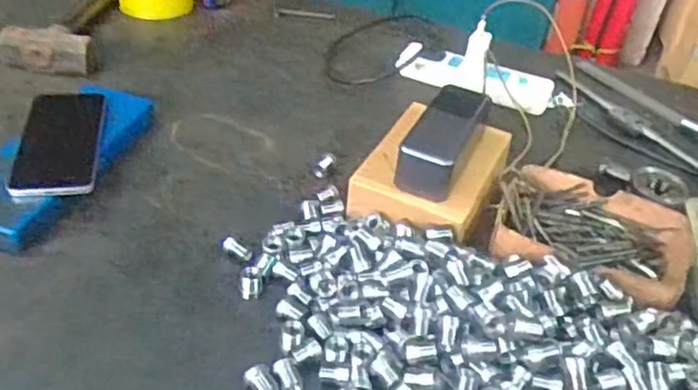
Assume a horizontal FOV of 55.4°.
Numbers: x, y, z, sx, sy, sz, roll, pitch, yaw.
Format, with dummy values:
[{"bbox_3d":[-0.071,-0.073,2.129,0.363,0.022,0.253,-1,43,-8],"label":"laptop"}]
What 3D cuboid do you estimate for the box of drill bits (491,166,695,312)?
[{"bbox_3d":[0.231,0.043,0.637,0.182,0.048,0.141,16,40,14],"label":"box of drill bits"}]

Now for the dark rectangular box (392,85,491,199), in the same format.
[{"bbox_3d":[0.093,-0.055,0.657,0.051,0.054,0.142,19,40,16],"label":"dark rectangular box"}]

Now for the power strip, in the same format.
[{"bbox_3d":[0.166,-0.160,0.890,0.210,0.037,0.069,19,40,17],"label":"power strip"}]

